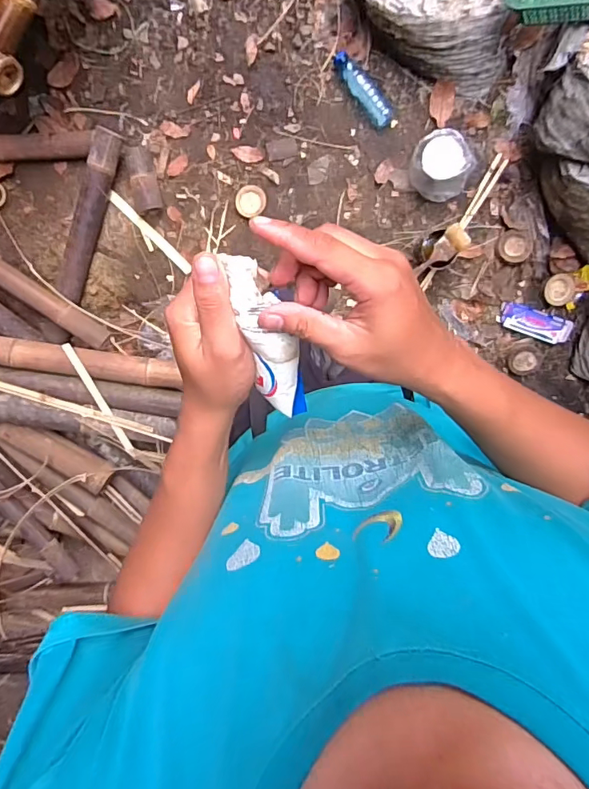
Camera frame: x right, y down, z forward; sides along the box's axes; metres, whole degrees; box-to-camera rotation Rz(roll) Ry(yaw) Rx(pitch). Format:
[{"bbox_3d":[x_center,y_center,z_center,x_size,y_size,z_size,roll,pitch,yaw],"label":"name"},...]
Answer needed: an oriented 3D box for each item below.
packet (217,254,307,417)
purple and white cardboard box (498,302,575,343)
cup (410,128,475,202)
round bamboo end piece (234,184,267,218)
[{"bbox_3d":[-0.017,-0.033,0.355,0.037,0.025,0.142,-17,132,4],"label":"packet"},{"bbox_3d":[0.702,-0.206,1.422,0.203,0.023,0.075,19,98,-1],"label":"purple and white cardboard box"},{"bbox_3d":[0.383,-0.607,1.298,0.144,0.136,0.149,0,98,2],"label":"cup"},{"bbox_3d":[-0.126,-0.557,1.400,0.087,0.030,0.093,0,98,2],"label":"round bamboo end piece"}]

